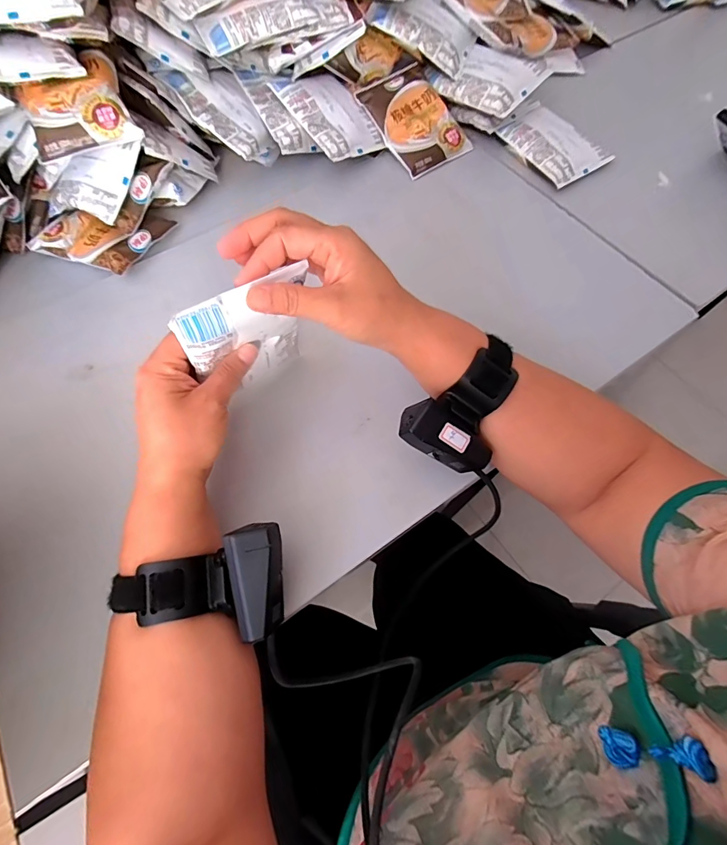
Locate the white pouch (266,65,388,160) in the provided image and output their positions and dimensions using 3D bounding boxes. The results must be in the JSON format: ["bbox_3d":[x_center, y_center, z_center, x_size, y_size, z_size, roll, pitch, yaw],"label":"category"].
[{"bbox_3d":[-0.044,-0.381,0.505,0.087,0.017,0.130,-37,90,-21],"label":"white pouch"}]

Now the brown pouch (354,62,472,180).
[{"bbox_3d":[0.066,-0.383,0.522,0.097,0.015,0.128,-35,90,-7],"label":"brown pouch"}]

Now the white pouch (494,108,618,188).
[{"bbox_3d":[0.239,-0.353,0.521,0.089,0.023,0.115,-34,69,-14],"label":"white pouch"}]

